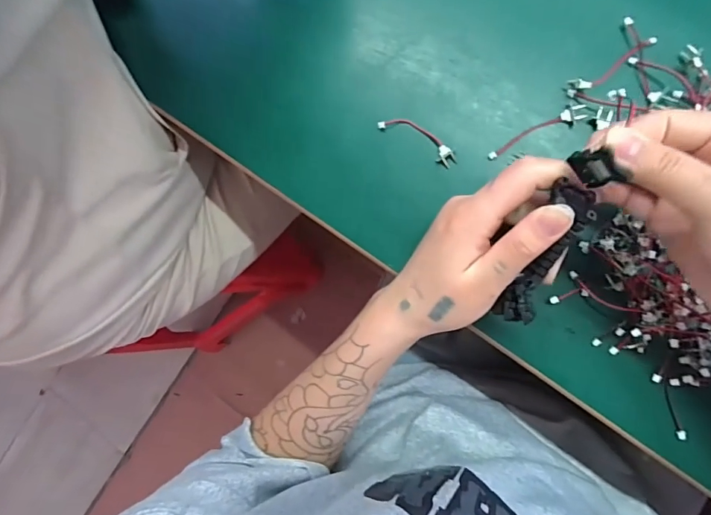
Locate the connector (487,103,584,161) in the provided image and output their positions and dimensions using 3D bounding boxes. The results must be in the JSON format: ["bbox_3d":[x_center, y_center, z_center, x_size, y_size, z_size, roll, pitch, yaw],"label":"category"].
[{"bbox_3d":[0.126,-0.086,0.296,0.068,0.012,0.013,-26,84,8],"label":"connector"}]

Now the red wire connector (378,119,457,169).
[{"bbox_3d":[0.046,-0.086,0.307,0.062,0.004,0.015,32,94,9],"label":"red wire connector"}]

